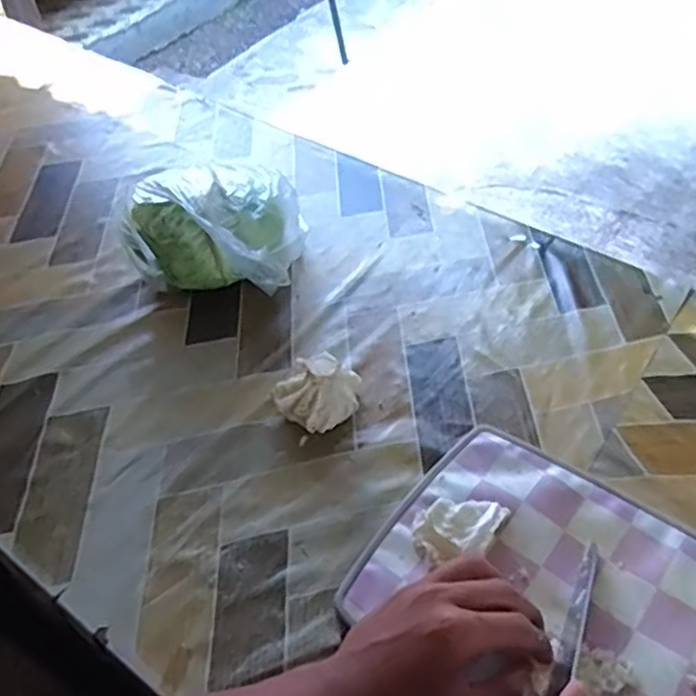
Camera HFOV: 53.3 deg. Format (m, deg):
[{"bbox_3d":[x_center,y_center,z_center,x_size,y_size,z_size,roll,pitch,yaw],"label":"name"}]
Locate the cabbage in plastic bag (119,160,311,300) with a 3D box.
[{"bbox_3d":[-0.129,-0.112,0.686,0.157,0.117,0.126,1,48,3],"label":"cabbage in plastic bag"}]

